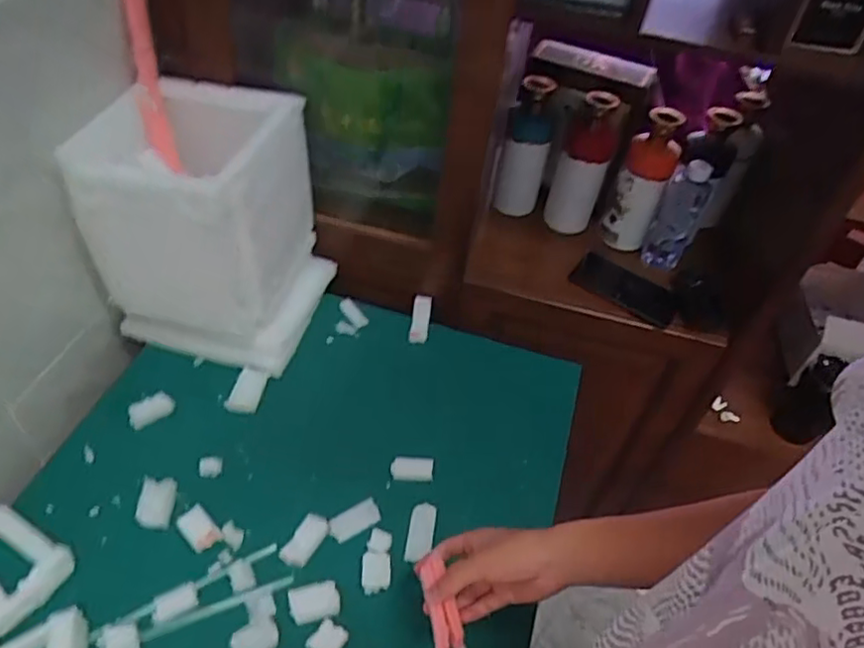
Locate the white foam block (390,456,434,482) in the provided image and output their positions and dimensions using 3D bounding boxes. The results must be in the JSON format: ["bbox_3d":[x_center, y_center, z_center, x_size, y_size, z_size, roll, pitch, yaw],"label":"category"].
[{"bbox_3d":[-0.024,0.182,0.820,0.052,0.021,0.027,6,46,-2],"label":"white foam block"}]

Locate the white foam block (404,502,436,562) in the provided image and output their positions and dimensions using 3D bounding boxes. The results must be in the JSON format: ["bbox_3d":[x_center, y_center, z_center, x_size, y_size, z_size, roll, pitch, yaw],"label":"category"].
[{"bbox_3d":[-0.012,0.245,0.765,0.031,0.012,0.069,10,46,2],"label":"white foam block"}]

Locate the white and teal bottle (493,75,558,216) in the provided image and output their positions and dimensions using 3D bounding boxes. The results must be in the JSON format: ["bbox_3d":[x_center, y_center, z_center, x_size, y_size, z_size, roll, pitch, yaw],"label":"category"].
[{"bbox_3d":[0.154,-0.288,1.053,0.073,0.220,0.088,13,46,5],"label":"white and teal bottle"}]

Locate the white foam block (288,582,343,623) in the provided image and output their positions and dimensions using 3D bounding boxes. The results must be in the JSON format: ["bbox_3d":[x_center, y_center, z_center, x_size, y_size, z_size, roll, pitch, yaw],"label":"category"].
[{"bbox_3d":[-0.124,0.293,0.689,0.051,0.010,0.037,-8,48,-15],"label":"white foam block"}]

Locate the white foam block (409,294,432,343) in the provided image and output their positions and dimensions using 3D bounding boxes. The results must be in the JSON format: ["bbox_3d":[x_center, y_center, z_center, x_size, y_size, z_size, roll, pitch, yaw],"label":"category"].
[{"bbox_3d":[-0.017,-0.008,0.990,0.027,0.009,0.073,9,83,1],"label":"white foam block"}]

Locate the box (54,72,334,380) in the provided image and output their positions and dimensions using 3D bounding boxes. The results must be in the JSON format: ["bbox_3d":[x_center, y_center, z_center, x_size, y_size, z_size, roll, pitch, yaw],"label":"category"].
[{"bbox_3d":[-0.282,-0.124,0.851,0.228,0.297,0.213,13,46,5],"label":"box"}]

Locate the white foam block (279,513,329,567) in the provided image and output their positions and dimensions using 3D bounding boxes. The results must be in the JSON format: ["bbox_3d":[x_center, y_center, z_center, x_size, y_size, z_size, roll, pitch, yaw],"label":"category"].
[{"bbox_3d":[-0.144,0.243,0.737,0.030,0.011,0.060,27,49,18],"label":"white foam block"}]

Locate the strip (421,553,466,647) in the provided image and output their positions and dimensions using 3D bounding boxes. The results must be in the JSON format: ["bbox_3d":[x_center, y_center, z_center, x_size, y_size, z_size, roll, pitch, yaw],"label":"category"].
[{"bbox_3d":[0.007,0.254,0.587,0.025,0.022,0.086,-9,53,-16],"label":"strip"}]

